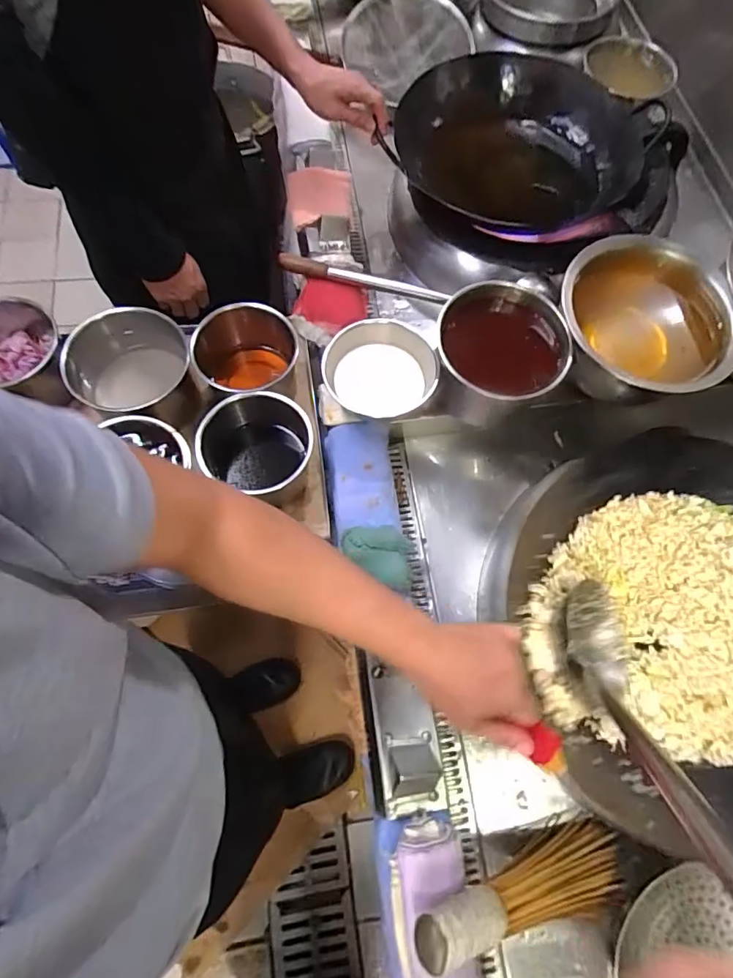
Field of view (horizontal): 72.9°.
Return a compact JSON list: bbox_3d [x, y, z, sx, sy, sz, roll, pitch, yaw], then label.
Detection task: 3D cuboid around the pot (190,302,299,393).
[{"bbox_3d":[-0.186,-0.193,0.800,0.162,0.143,0.154,1,69,-3],"label":"pot"}]

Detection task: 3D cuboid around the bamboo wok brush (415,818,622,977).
[{"bbox_3d":[0.179,0.461,0.564,0.293,0.060,0.079,5,65,-33],"label":"bamboo wok brush"}]

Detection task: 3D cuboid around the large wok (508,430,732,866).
[{"bbox_3d":[0.371,0.161,0.573,0.393,0.108,0.407,12,69,2],"label":"large wok"}]

